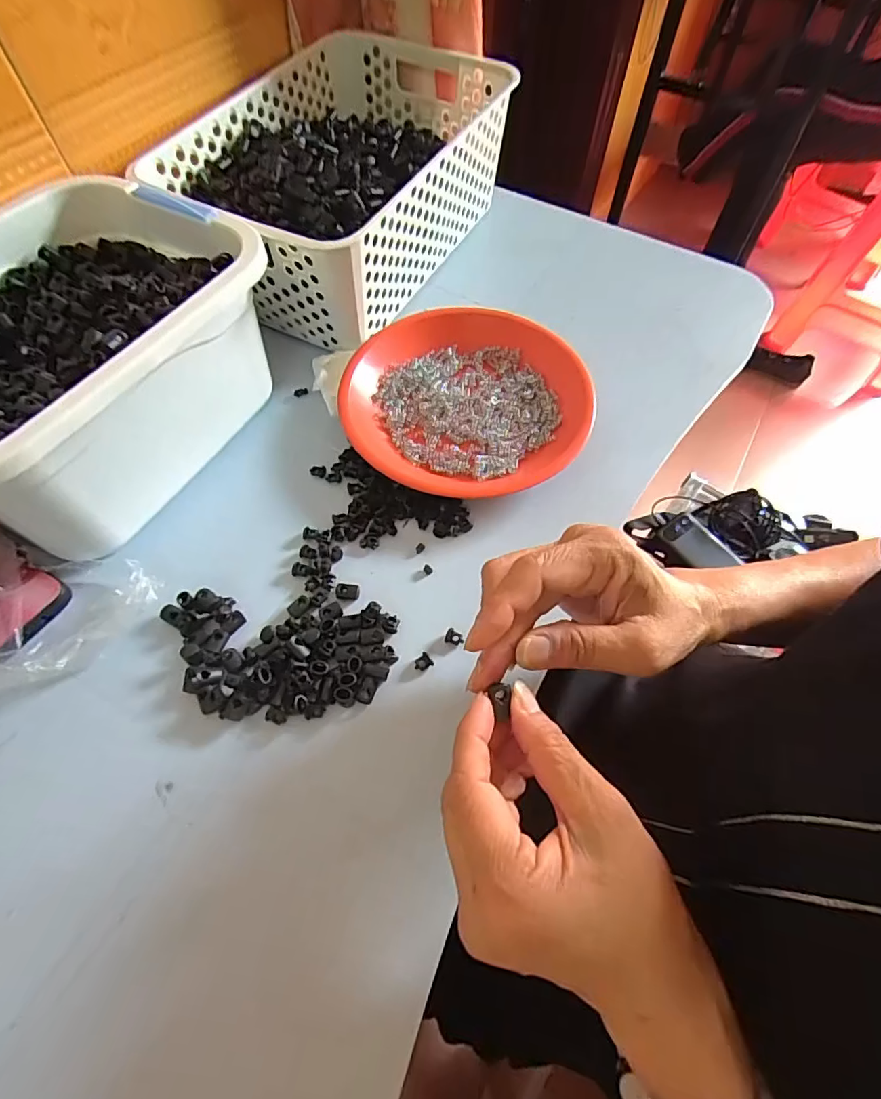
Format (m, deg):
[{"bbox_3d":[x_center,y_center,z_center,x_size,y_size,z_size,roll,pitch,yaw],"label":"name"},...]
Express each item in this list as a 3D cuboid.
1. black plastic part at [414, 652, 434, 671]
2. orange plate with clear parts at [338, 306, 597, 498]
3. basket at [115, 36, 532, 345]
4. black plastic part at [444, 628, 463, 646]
[{"bbox_3d":[-0.011,0.070,0.318,0.011,0.004,0.010,-38,69,-19],"label":"black plastic part"},{"bbox_3d":[0.021,-0.120,0.414,0.192,0.029,0.187,0,62,-1],"label":"orange plate with clear parts"},{"bbox_3d":[-0.085,-0.339,0.472,0.204,0.105,0.300,27,65,13],"label":"basket"},{"bbox_3d":[0.009,0.056,0.328,0.012,0.004,0.010,13,62,6],"label":"black plastic part"}]

